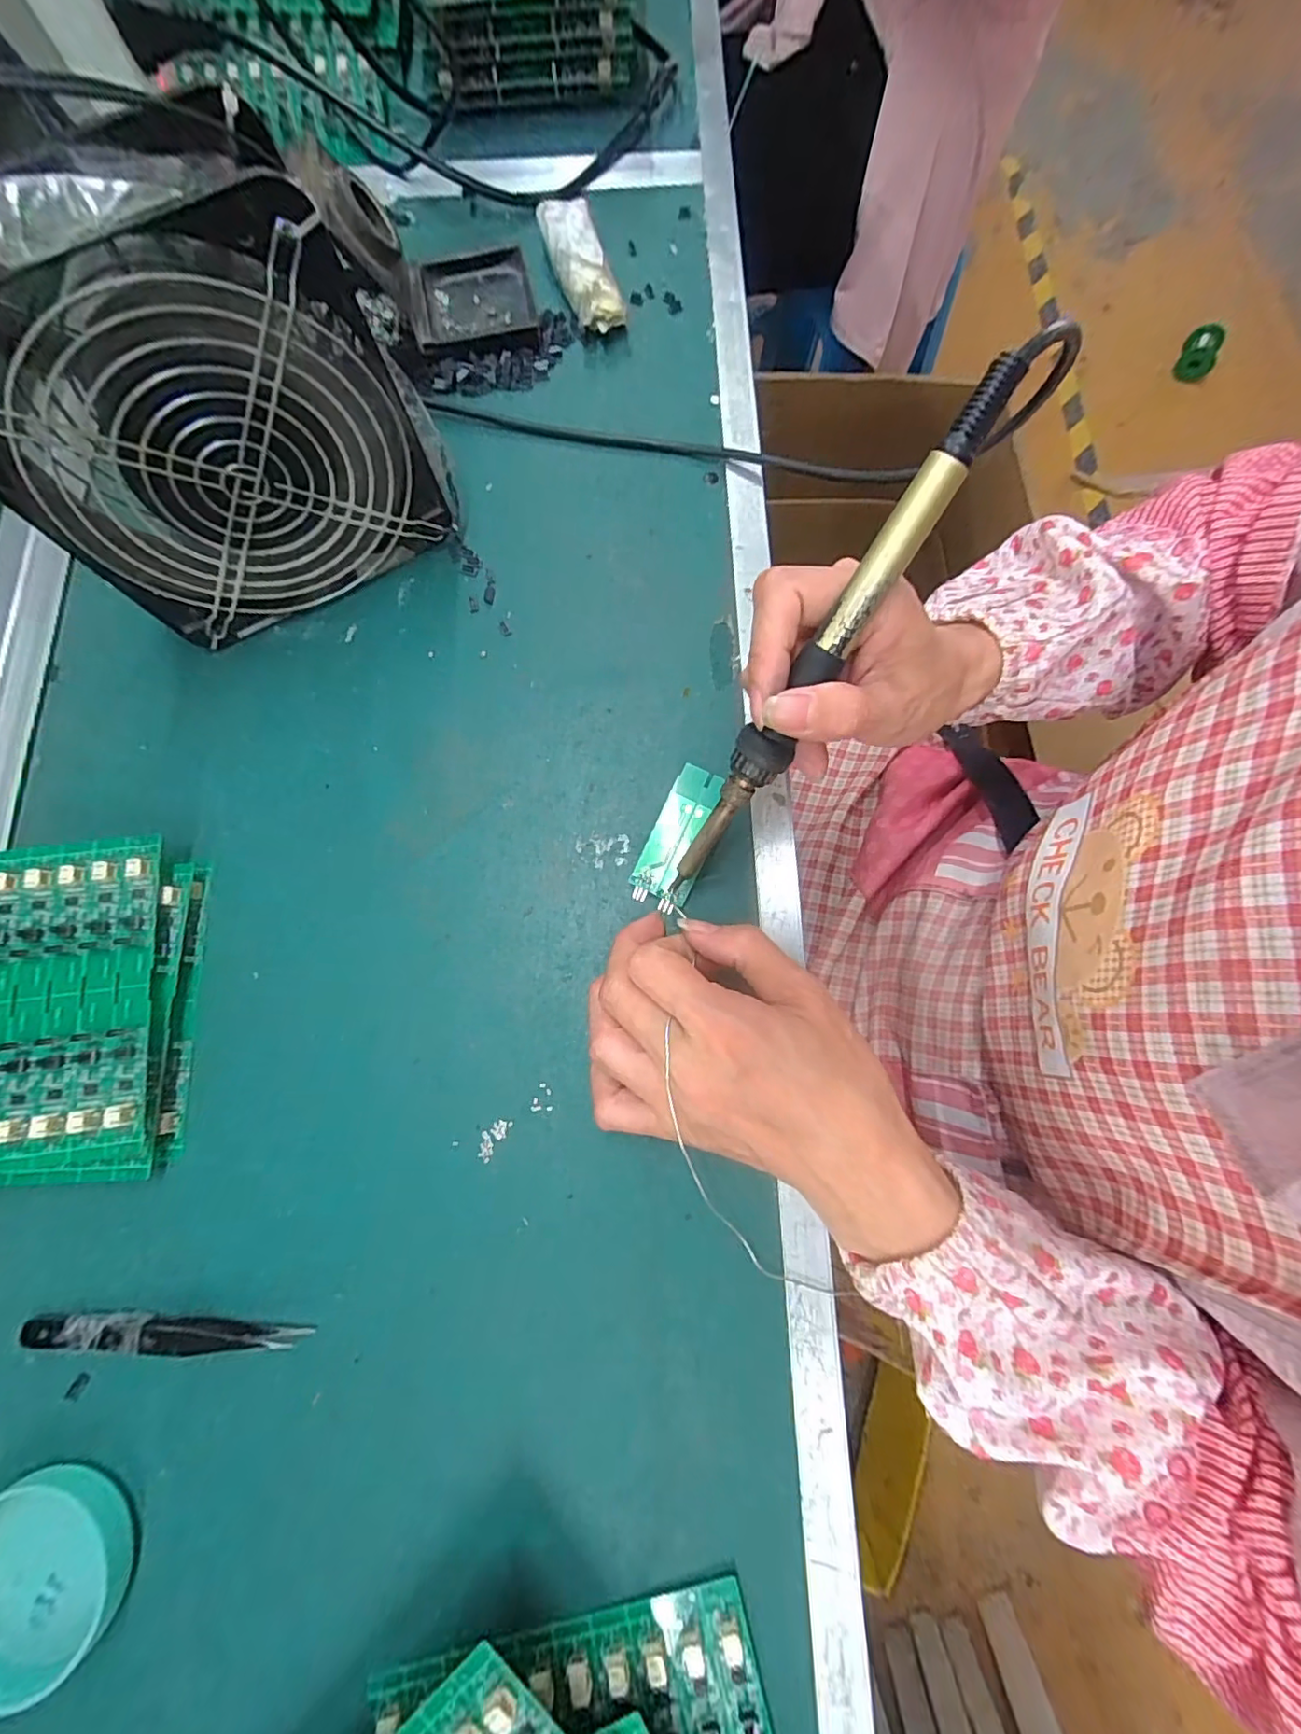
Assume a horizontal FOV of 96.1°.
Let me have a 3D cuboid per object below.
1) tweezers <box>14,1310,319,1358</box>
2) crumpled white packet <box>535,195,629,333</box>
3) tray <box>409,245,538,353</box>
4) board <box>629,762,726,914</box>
[{"bbox_3d":[-0.199,0.190,0.238,0.113,0.013,0.012,-1,78,0],"label":"tweezers"},{"bbox_3d":[-0.042,-0.361,0.350,0.027,0.025,0.089,-19,78,-4],"label":"crumpled white packet"},{"bbox_3d":[-0.105,-0.336,0.347,0.068,0.016,0.072,-12,78,-2],"label":"tray"},{"bbox_3d":[0.013,-0.014,0.276,0.026,0.006,0.068,22,88,5],"label":"board"}]

